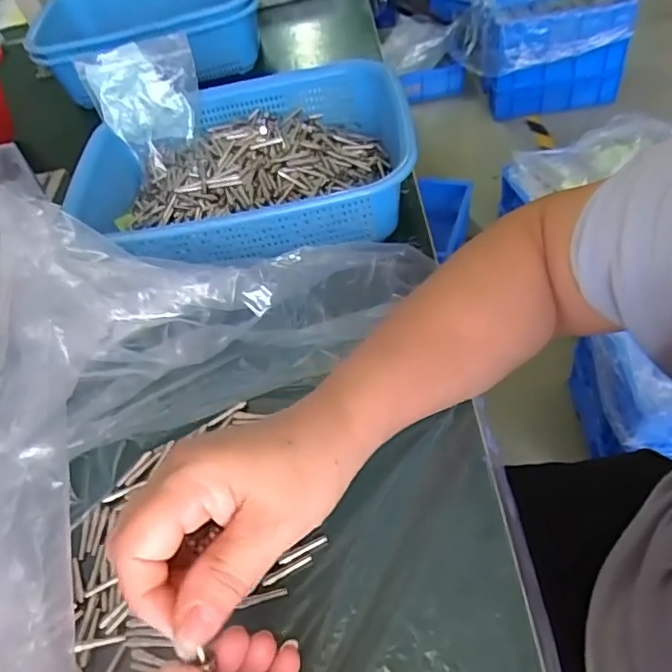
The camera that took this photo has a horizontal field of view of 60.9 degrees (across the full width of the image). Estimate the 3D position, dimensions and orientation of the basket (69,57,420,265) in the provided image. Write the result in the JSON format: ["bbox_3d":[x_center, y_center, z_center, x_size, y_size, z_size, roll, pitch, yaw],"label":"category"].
[{"bbox_3d":[-0.087,-0.142,0.491,0.300,0.090,0.208,-6,49,6],"label":"basket"}]

